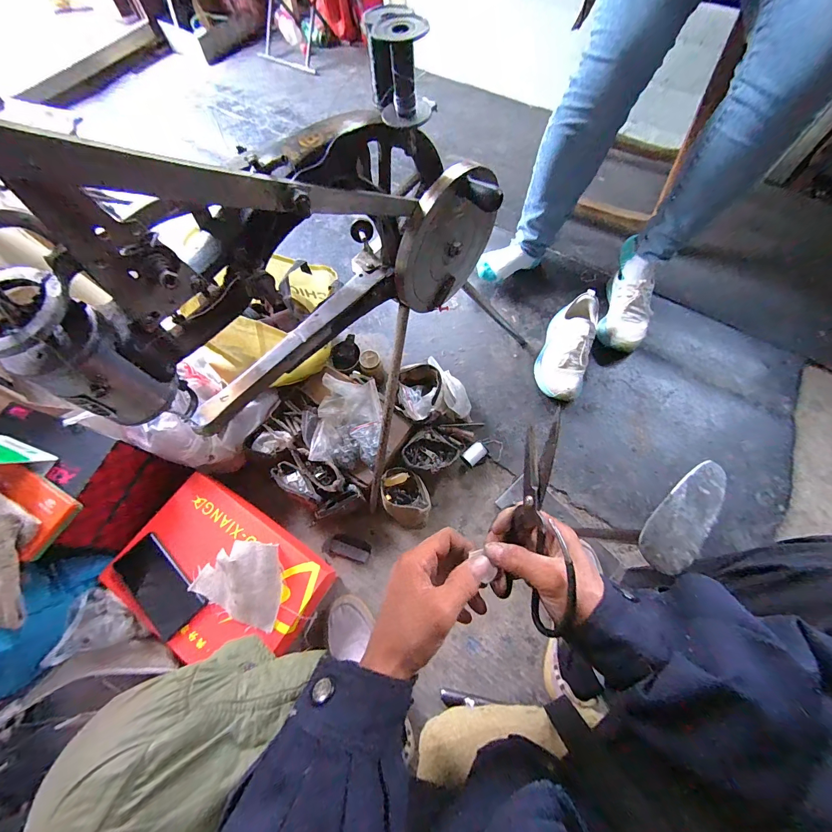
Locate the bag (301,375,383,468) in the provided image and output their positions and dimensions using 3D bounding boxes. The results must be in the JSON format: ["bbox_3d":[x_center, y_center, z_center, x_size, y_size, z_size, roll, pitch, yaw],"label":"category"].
[{"bbox_3d":[-0.138,0.013,0.713,0.149,0.056,0.162,4,68,3],"label":"bag"}]

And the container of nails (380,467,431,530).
[{"bbox_3d":[-0.021,0.166,0.723,0.094,0.061,0.115,-17,68,-6],"label":"container of nails"}]

